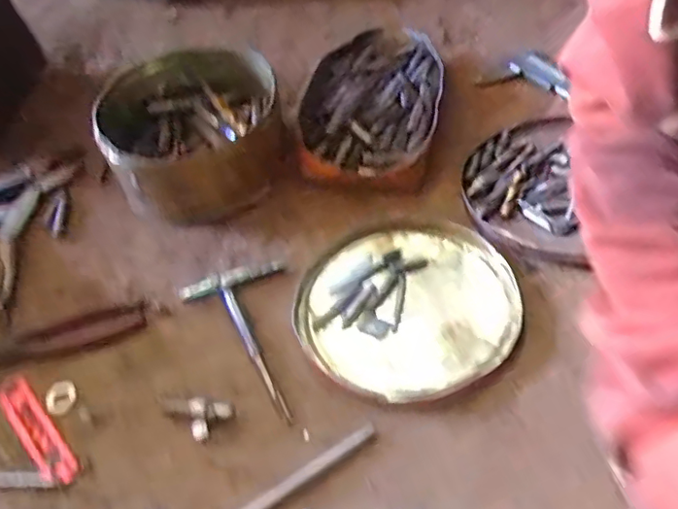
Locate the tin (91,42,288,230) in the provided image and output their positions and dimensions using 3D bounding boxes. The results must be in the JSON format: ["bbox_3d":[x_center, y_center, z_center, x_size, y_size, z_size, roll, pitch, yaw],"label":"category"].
[{"bbox_3d":[-0.153,-0.138,0.629,0.186,0.088,0.194,-2,50,2],"label":"tin"}]

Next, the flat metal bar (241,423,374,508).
[{"bbox_3d":[-0.027,0.161,0.419,0.122,0.009,0.012,-28,54,-18],"label":"flat metal bar"}]

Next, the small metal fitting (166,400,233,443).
[{"bbox_3d":[-0.104,0.125,0.451,0.035,0.015,0.028,-38,58,-25],"label":"small metal fitting"}]

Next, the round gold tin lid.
[{"bbox_3d":[0.059,0.042,0.505,0.185,0.018,0.190,-2,50,2],"label":"round gold tin lid"}]

